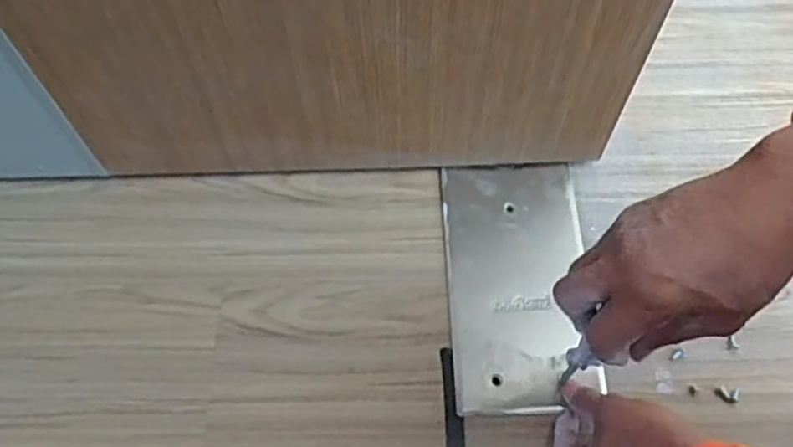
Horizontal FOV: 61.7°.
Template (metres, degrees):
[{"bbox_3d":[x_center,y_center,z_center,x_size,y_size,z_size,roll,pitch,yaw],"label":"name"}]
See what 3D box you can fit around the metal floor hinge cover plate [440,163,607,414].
[{"bbox_3d":[0.110,0.050,0.609,0.127,0.008,0.233,-3,63,2],"label":"metal floor hinge cover plate"}]

